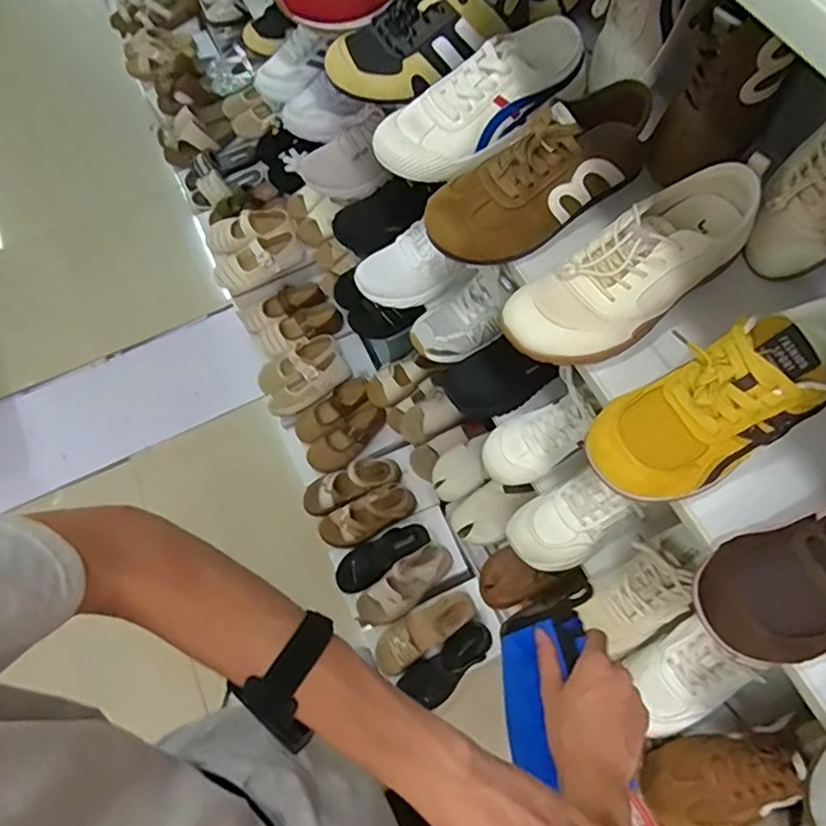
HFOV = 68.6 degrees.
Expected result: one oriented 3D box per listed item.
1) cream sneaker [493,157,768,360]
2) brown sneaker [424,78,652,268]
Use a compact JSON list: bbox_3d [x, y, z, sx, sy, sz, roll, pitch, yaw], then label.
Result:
[{"bbox_3d":[0.191,-0.126,0.521,0.236,0.077,0.084,-33,69,-12],"label":"cream sneaker"},{"bbox_3d":[0.123,-0.228,0.562,0.233,0.097,0.078,-31,68,-11],"label":"brown sneaker"}]

